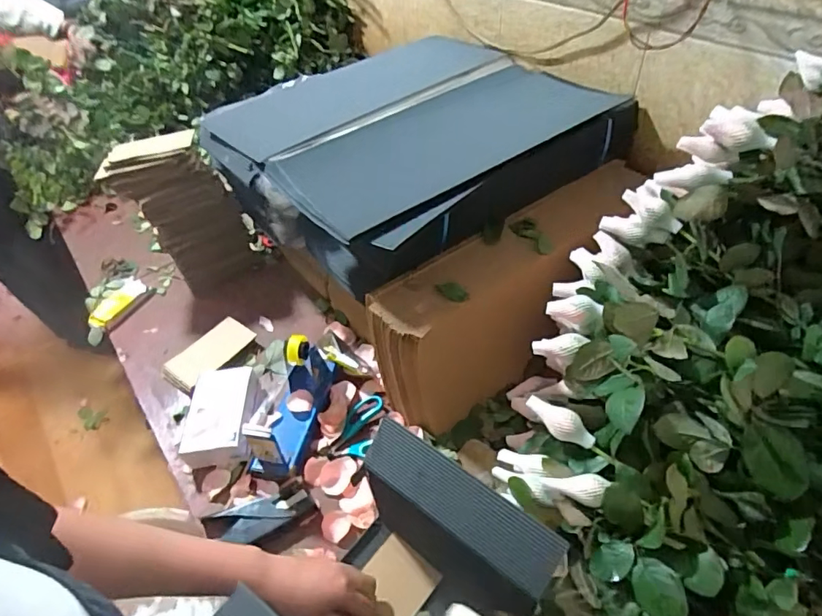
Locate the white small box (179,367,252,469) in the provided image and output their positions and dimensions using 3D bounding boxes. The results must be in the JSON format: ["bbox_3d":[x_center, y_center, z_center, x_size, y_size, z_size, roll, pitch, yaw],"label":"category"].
[{"bbox_3d":[-0.295,0.167,0.791,0.094,0.078,0.142,-3,45,1],"label":"white small box"}]

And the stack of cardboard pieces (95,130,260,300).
[{"bbox_3d":[-0.428,-0.161,0.983,0.200,0.295,0.102,-16,46,-12],"label":"stack of cardboard pieces"}]

